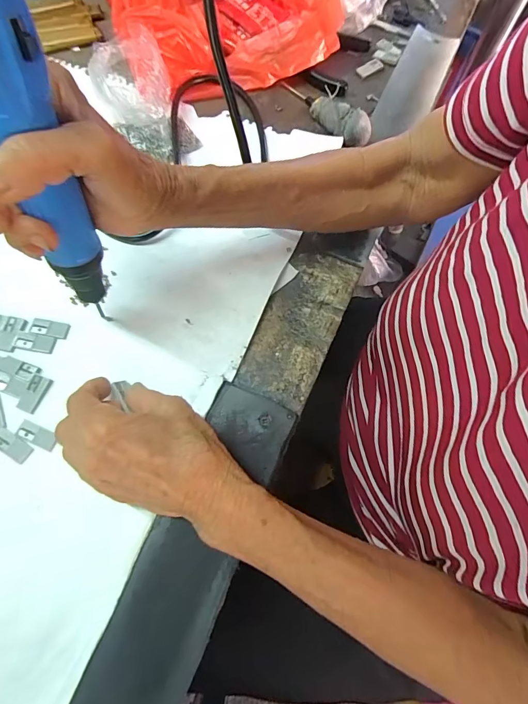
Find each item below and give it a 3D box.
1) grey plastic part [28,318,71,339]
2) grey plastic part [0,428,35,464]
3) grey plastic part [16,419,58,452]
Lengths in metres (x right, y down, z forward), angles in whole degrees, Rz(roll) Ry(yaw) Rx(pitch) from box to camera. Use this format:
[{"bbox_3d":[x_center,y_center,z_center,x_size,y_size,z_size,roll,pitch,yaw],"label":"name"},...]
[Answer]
[{"bbox_3d":[-0.169,-0.019,0.297,0.031,0.004,0.013,9,68,3],"label":"grey plastic part"},{"bbox_3d":[-0.176,0.065,0.263,0.030,0.004,0.013,30,71,11],"label":"grey plastic part"},{"bbox_3d":[-0.160,0.059,0.267,0.030,0.004,0.013,20,69,7],"label":"grey plastic part"}]

